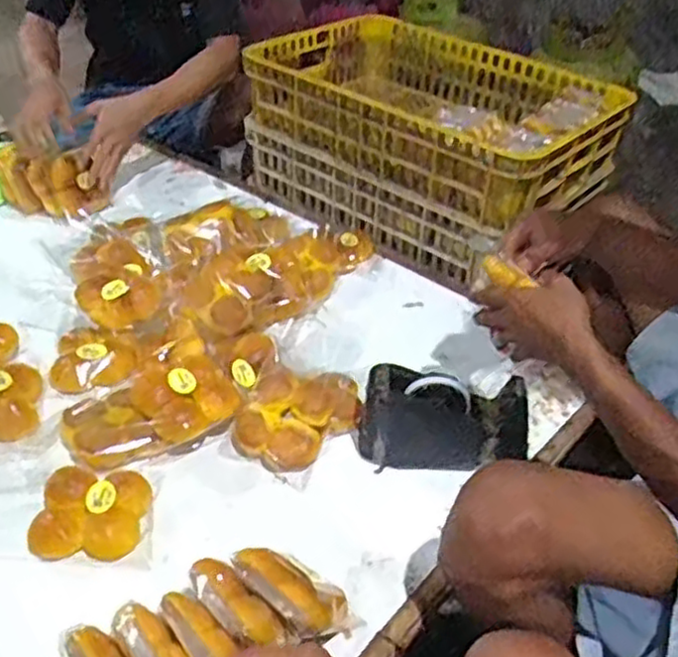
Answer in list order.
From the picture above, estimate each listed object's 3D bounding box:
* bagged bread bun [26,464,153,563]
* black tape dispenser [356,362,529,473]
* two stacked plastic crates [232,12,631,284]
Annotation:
[{"bbox_3d":[-0.272,0.197,0.795,0.117,0.033,0.108,3,37,-2],"label":"bagged bread bun"},{"bbox_3d":[0.126,0.113,0.898,0.216,0.099,0.082,5,37,1],"label":"black tape dispenser"},{"bbox_3d":[0.157,-0.367,1.379,0.634,0.244,0.444,33,46,32],"label":"two stacked plastic crates"}]

